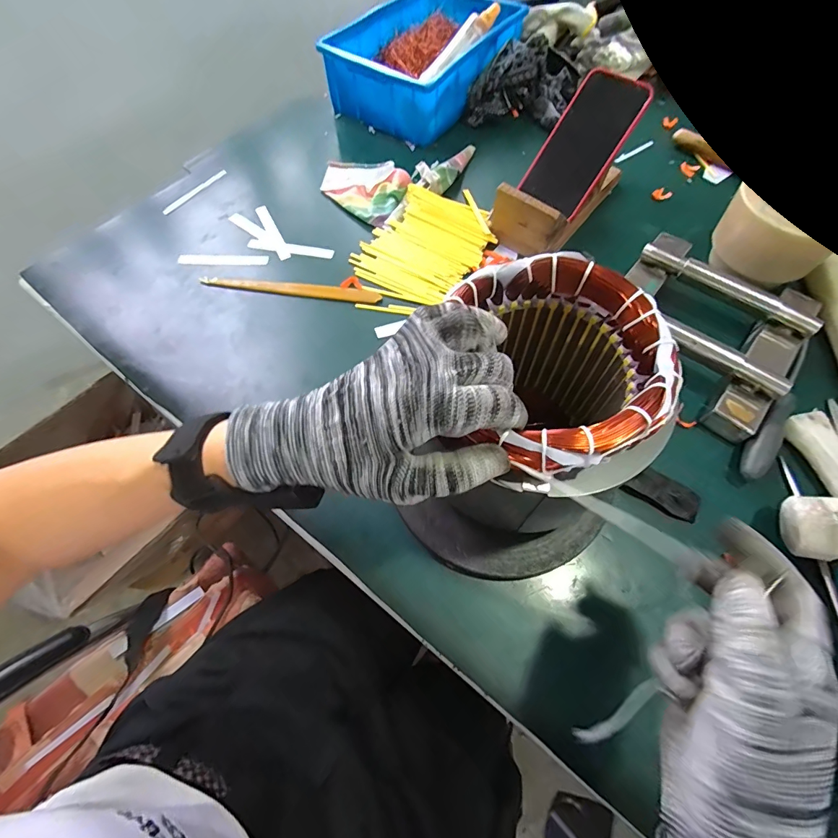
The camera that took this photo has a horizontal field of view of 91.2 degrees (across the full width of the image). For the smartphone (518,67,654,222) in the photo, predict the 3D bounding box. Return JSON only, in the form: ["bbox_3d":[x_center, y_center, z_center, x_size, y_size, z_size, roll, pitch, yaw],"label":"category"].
[{"bbox_3d":[0.193,-0.325,0.485,0.078,0.008,0.157,37,104,15],"label":"smartphone"}]

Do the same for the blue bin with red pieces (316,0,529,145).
[{"bbox_3d":[0.008,-0.560,0.638,0.206,0.085,0.280,33,67,16],"label":"blue bin with red pieces"}]

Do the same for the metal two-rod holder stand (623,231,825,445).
[{"bbox_3d":[0.297,-0.109,0.424,0.185,0.042,0.213,39,69,19],"label":"metal two-rod holder stand"}]

